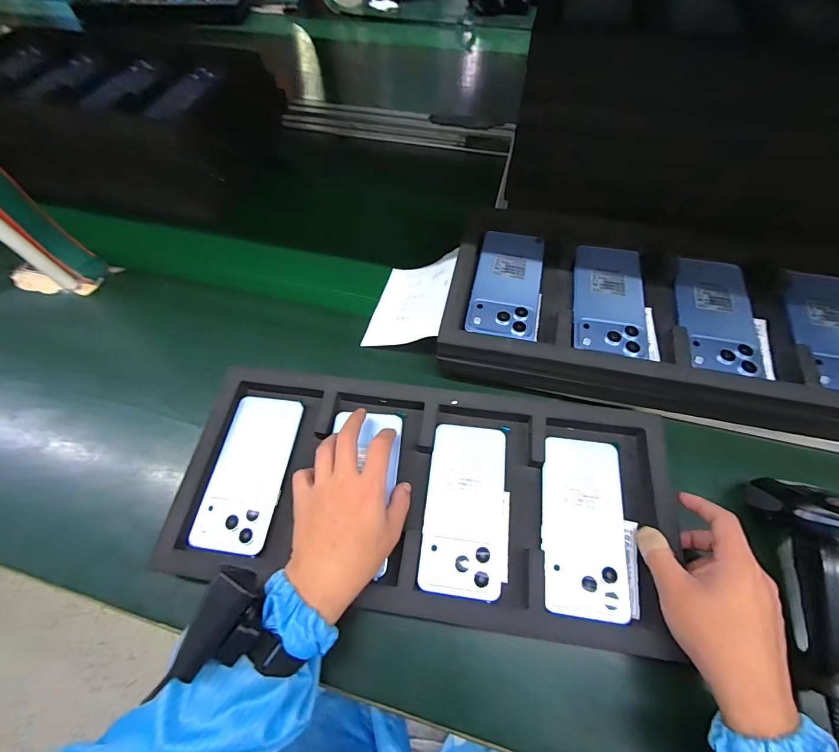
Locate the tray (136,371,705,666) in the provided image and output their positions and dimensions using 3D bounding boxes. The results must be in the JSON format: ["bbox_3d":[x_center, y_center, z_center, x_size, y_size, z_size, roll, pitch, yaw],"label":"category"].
[{"bbox_3d":[0.003,0.109,0.396,0.460,0.030,0.222,8,61,5],"label":"tray"}]

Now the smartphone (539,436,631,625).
[{"bbox_3d":[0.158,0.139,0.384,0.077,0.009,0.163,8,61,7],"label":"smartphone"}]

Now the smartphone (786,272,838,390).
[{"bbox_3d":[0.421,-0.045,0.402,0.065,0.012,0.136,5,65,15],"label":"smartphone"}]

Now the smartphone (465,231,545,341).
[{"bbox_3d":[0.102,-0.110,0.462,0.075,0.007,0.155,10,62,8],"label":"smartphone"}]

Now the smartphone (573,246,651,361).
[{"bbox_3d":[0.209,-0.085,0.436,0.073,0.012,0.139,8,61,7],"label":"smartphone"}]

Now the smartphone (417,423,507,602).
[{"bbox_3d":[0.045,0.125,0.391,0.076,0.004,0.159,5,61,6],"label":"smartphone"}]

